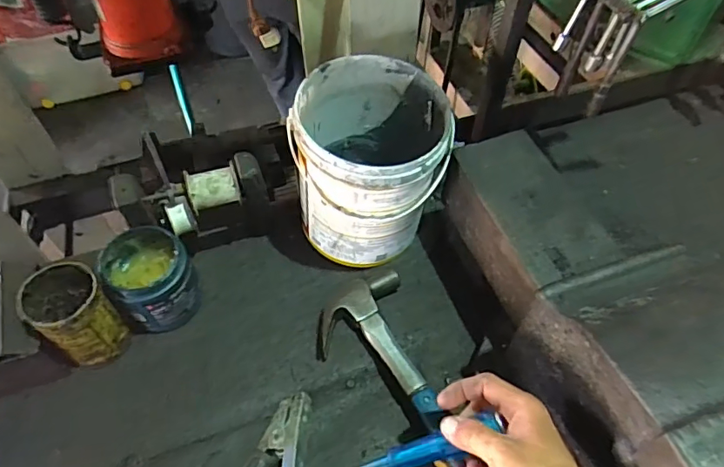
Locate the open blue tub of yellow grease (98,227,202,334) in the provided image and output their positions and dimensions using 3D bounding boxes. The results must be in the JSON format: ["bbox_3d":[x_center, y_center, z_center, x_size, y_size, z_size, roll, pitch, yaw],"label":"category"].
[{"bbox_3d":[-0.243,0.054,0.598,0.090,0.098,0.094,0,53,0],"label":"open blue tub of yellow grease"}]

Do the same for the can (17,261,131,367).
[{"bbox_3d":[-0.314,0.089,0.564,0.071,0.106,0.086,-36,61,-24],"label":"can"}]

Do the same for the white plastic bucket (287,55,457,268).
[{"bbox_3d":[0.011,-0.078,0.628,0.168,0.202,0.172,0,53,0],"label":"white plastic bucket"}]

